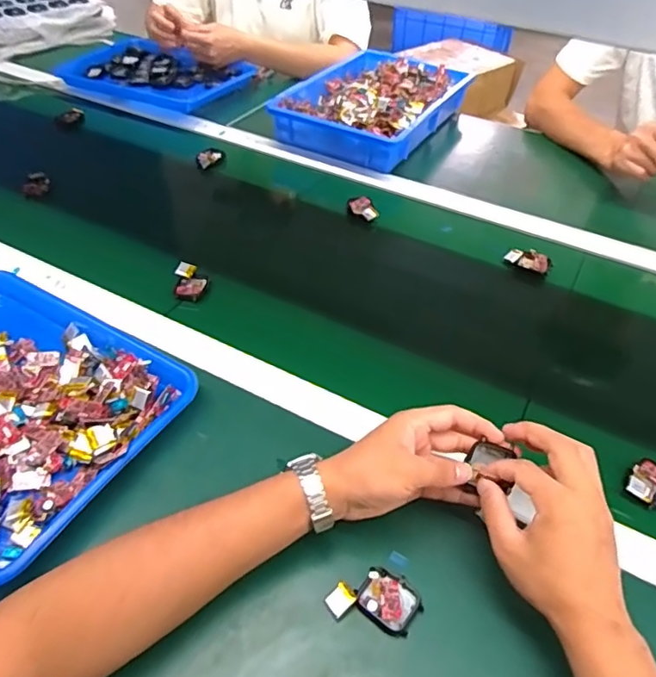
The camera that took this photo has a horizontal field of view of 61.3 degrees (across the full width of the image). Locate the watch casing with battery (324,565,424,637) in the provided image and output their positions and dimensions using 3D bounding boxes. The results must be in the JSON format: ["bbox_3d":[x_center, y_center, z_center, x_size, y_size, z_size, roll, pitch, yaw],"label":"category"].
[{"bbox_3d":[0.037,0.202,0.433,0.070,0.010,0.043,11,47,9],"label":"watch casing with battery"}]

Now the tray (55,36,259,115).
[{"bbox_3d":[-0.341,-0.529,1.118,0.310,0.038,0.242,25,51,21],"label":"tray"}]

